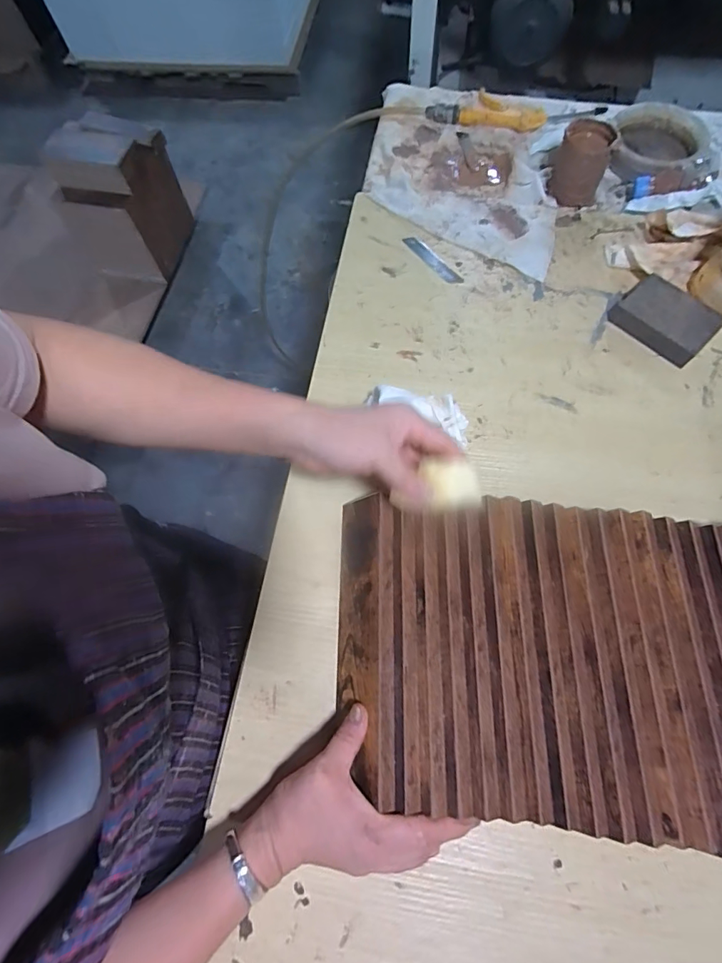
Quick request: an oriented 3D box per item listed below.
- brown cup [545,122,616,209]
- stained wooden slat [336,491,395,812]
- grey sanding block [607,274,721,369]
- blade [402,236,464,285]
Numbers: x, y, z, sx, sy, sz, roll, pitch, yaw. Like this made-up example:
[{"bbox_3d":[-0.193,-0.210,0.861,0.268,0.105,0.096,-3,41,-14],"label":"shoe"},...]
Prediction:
[{"bbox_3d":[0.286,-0.416,0.572,0.068,0.063,0.057,17,72,7],"label":"brown cup"},{"bbox_3d":[0.002,0.132,0.388,0.014,0.065,0.237,15,66,-35],"label":"stained wooden slat"},{"bbox_3d":[0.348,-0.187,0.503,0.076,0.029,0.102,-42,75,-12],"label":"grey sanding block"},{"bbox_3d":[0.091,-0.282,0.562,0.019,0.004,0.096,-39,76,-10],"label":"blade"}]

